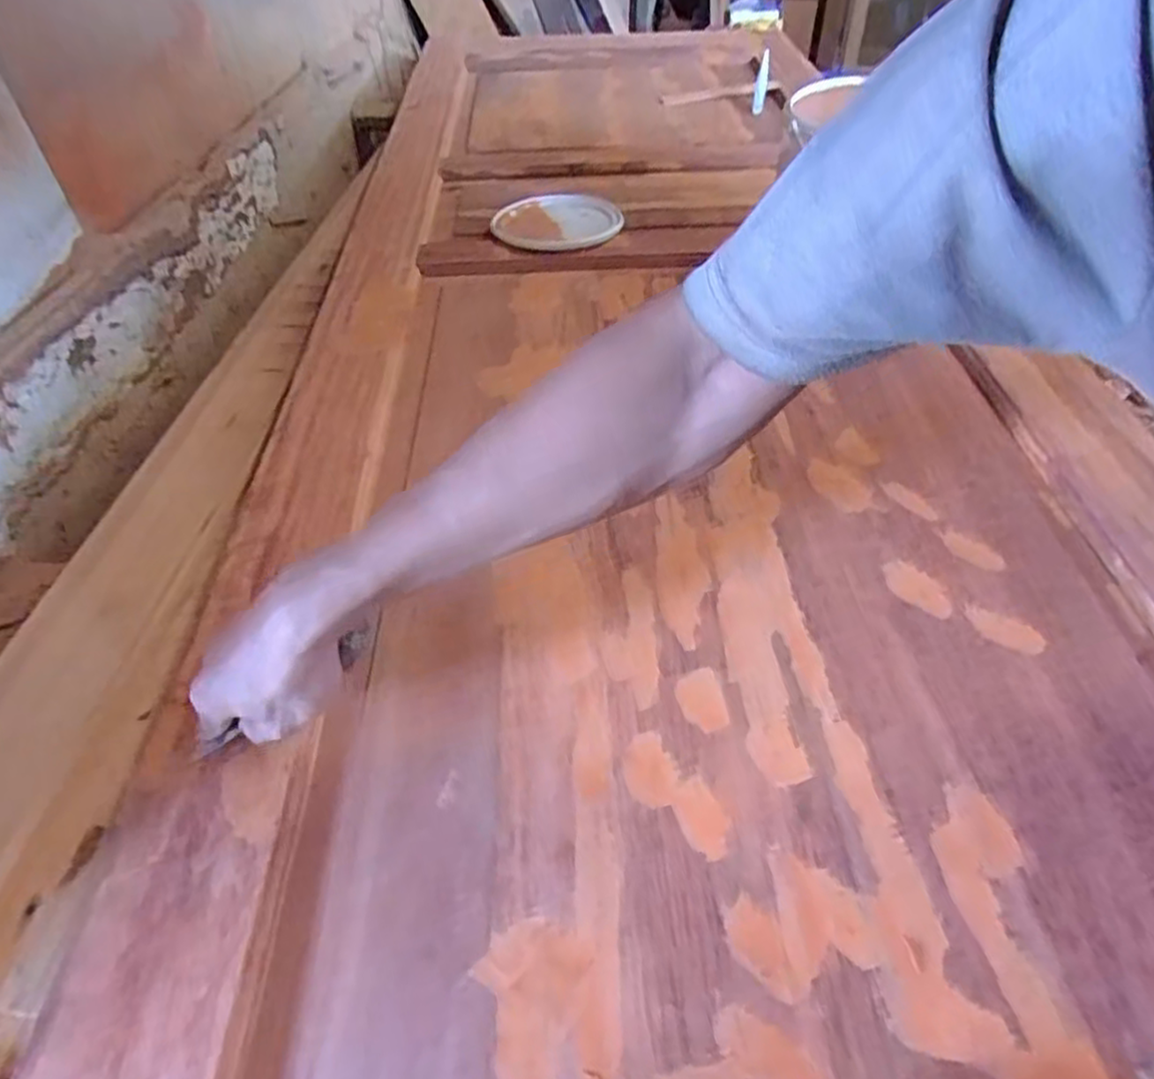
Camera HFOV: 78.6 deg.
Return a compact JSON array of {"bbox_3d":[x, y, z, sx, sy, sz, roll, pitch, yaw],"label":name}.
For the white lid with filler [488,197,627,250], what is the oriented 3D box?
[{"bbox_3d":[-0.028,-0.435,0.971,0.175,0.019,0.165,-1,47,1],"label":"white lid with filler"}]

